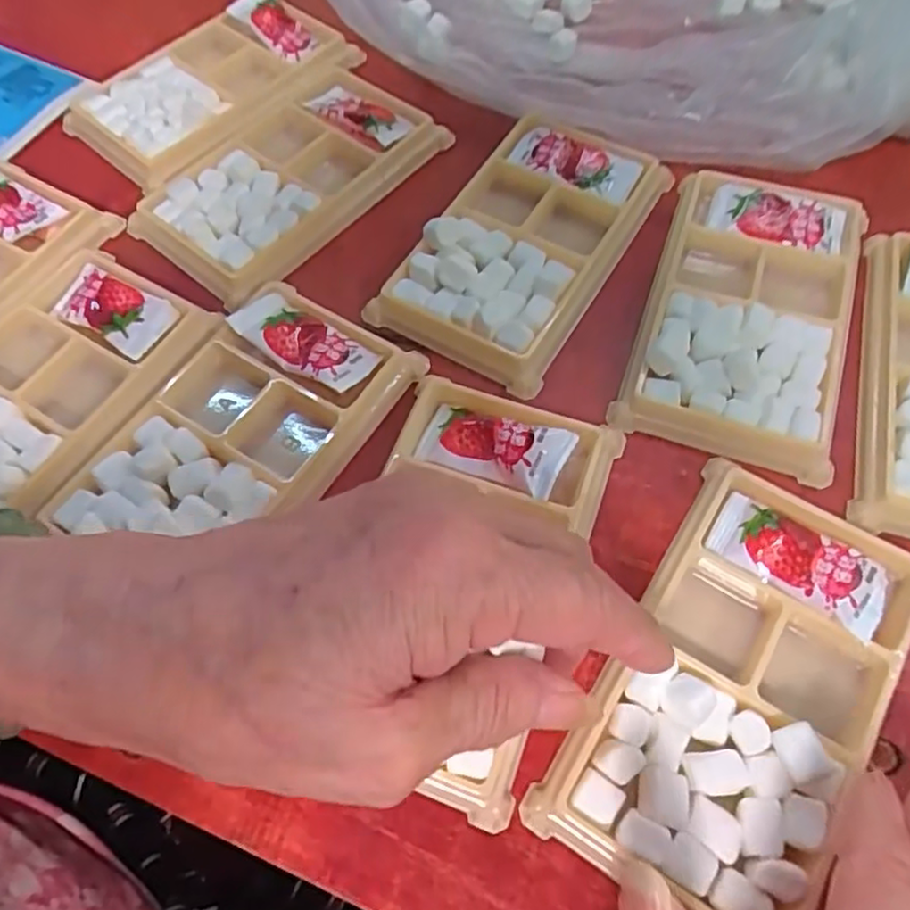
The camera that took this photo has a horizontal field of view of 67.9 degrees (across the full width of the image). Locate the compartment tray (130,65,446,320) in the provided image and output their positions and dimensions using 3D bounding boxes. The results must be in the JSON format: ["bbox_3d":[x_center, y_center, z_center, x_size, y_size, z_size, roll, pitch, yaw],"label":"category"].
[{"bbox_3d":[-0.079,-0.132,0.317,0.089,0.016,0.135,33,69,17],"label":"compartment tray"}]

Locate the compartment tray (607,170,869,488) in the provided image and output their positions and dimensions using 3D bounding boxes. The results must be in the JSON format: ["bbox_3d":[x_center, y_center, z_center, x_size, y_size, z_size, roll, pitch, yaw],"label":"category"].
[{"bbox_3d":[0.117,-0.060,0.272,0.075,0.014,0.132,17,65,10],"label":"compartment tray"}]

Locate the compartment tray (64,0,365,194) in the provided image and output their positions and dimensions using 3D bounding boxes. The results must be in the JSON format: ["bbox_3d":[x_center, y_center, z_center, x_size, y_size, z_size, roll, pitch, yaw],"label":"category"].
[{"bbox_3d":[-0.124,-0.192,0.349,0.086,0.015,0.135,37,70,18],"label":"compartment tray"}]

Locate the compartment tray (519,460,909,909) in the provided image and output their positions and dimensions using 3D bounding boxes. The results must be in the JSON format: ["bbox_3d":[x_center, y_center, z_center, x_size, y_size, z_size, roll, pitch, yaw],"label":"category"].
[{"bbox_3d":[0.089,0.069,0.205,0.075,0.020,0.132,30,68,16],"label":"compartment tray"}]

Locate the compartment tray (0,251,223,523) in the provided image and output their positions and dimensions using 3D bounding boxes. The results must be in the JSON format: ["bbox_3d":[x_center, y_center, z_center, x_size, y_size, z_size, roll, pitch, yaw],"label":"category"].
[{"bbox_3d":[-0.161,-0.023,0.262,0.083,0.012,0.128,29,68,15],"label":"compartment tray"}]

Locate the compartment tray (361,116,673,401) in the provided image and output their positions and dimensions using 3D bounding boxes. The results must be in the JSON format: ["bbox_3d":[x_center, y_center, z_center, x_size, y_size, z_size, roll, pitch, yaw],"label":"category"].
[{"bbox_3d":[0.031,-0.093,0.295,0.074,0.020,0.132,29,68,15],"label":"compartment tray"}]

